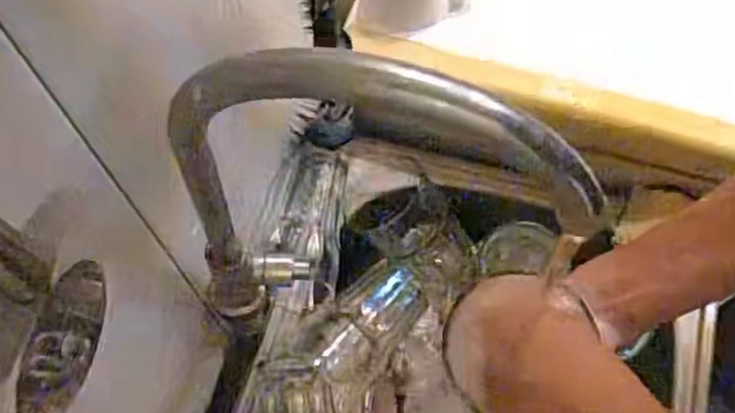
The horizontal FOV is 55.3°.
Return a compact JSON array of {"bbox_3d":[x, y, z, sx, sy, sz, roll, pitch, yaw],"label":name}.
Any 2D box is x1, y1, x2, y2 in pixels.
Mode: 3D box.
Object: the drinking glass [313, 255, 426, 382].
[{"bbox_3d":[0.000,0.110,0.666,0.120,0.053,0.062,-42,70,-18],"label":"drinking glass"}]

